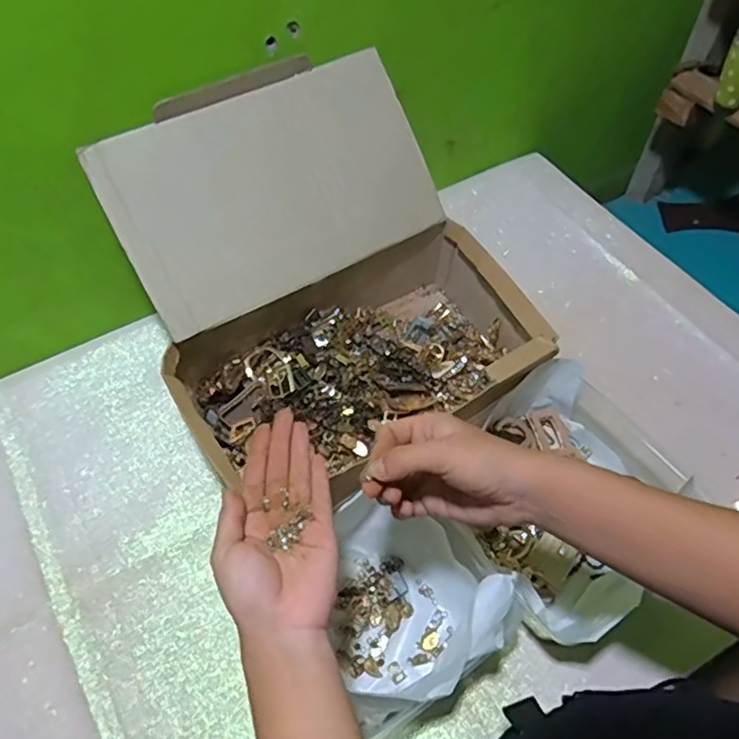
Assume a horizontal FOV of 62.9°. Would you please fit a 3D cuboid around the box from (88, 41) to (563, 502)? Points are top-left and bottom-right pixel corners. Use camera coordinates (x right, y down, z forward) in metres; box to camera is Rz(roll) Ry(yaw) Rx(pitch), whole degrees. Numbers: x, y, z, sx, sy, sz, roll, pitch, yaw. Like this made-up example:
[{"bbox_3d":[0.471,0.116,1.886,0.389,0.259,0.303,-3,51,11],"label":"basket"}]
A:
[{"bbox_3d":[-0.043,-0.087,0.590,0.332,0.213,0.332,-22,59,-15],"label":"box"}]

